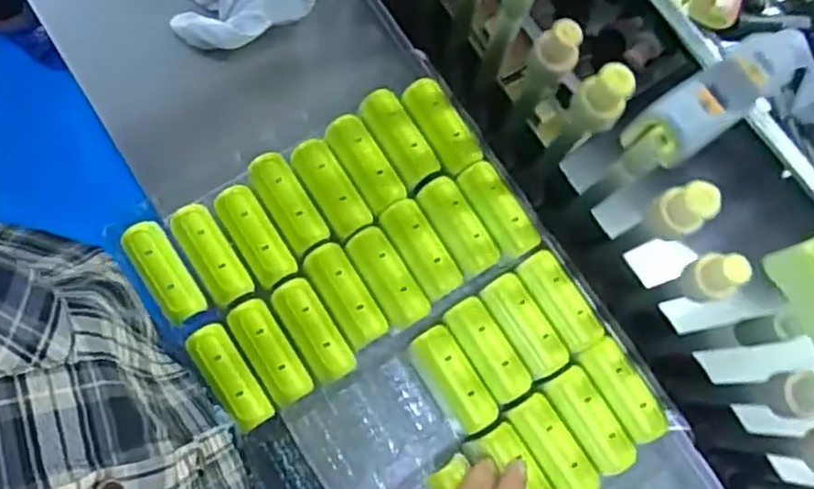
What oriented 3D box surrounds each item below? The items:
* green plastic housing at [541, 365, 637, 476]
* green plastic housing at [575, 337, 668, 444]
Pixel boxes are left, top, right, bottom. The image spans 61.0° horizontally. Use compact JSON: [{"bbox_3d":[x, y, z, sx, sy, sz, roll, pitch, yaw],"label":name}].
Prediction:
[{"bbox_3d":[0.127,0.123,0.481,0.029,0.016,0.075,-32,79,-9],"label":"green plastic housing"},{"bbox_3d":[0.152,0.104,0.486,0.030,0.014,0.076,-32,79,-9],"label":"green plastic housing"}]

